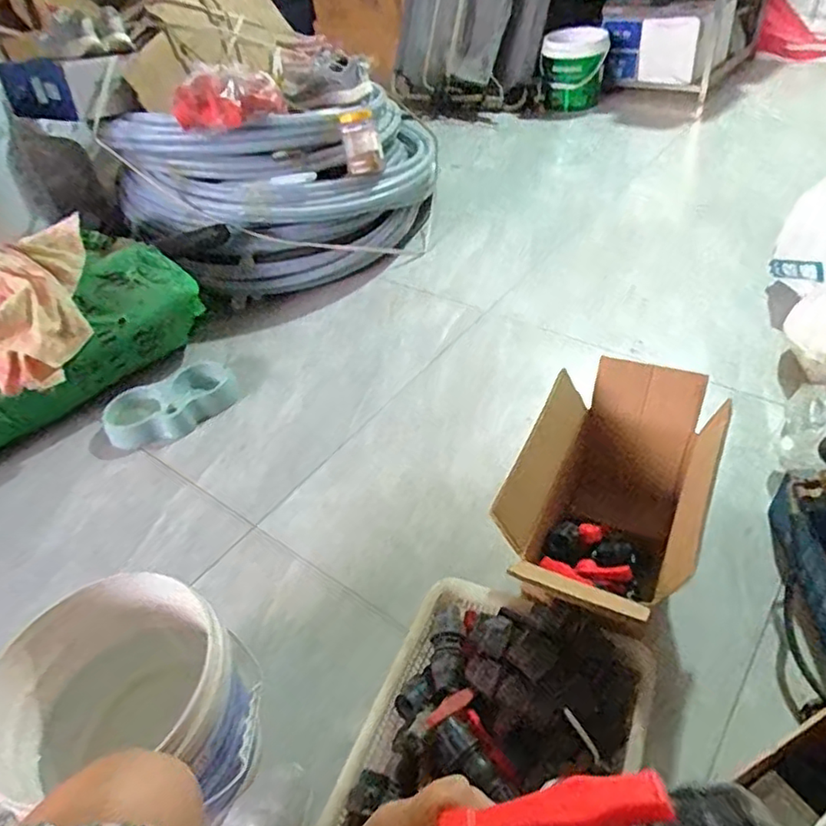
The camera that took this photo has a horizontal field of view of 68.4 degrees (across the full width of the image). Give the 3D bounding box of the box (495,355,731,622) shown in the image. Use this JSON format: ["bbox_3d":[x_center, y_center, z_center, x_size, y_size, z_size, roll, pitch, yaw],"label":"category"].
[{"bbox_3d":[0.288,0.137,0.895,0.239,0.233,0.411,15,47,23],"label":"box"}]

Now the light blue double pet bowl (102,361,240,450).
[{"bbox_3d":[-0.507,-0.018,1.287,0.276,0.043,0.135,-31,50,-26],"label":"light blue double pet bowl"}]

